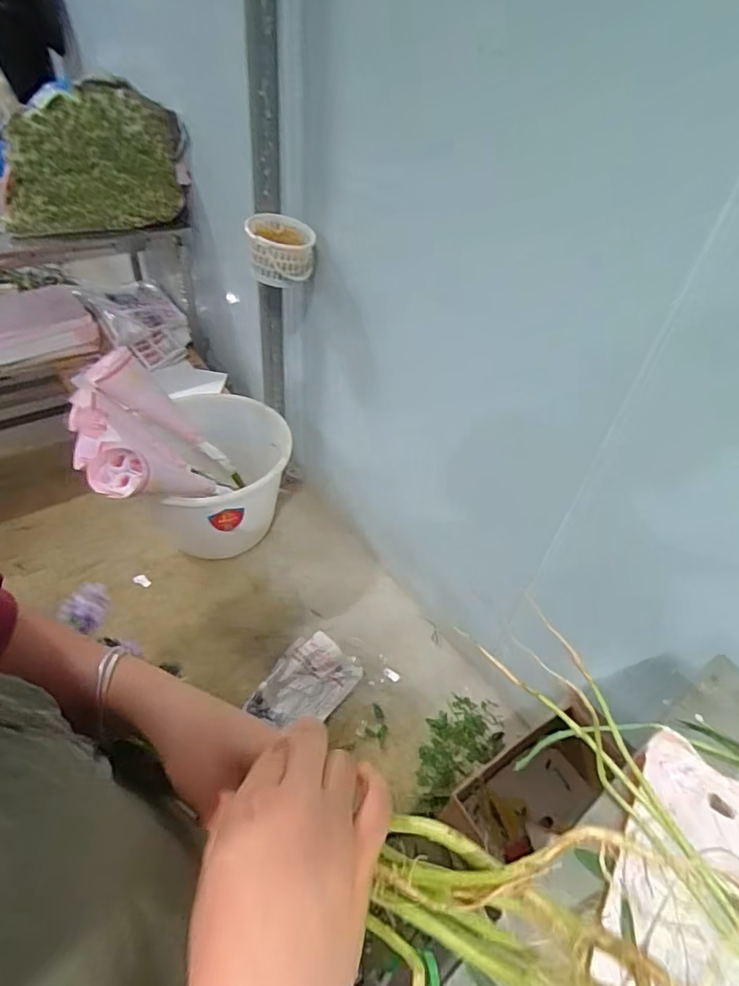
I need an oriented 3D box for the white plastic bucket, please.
[{"bbox_3d":[-0.480,-0.020,1.731,0.407,0.390,0.463,12,44,6],"label":"white plastic bucket"}]

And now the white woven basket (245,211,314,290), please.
[{"bbox_3d":[-0.228,-0.631,1.358,0.163,0.134,0.199,1,44,-6],"label":"white woven basket"}]

